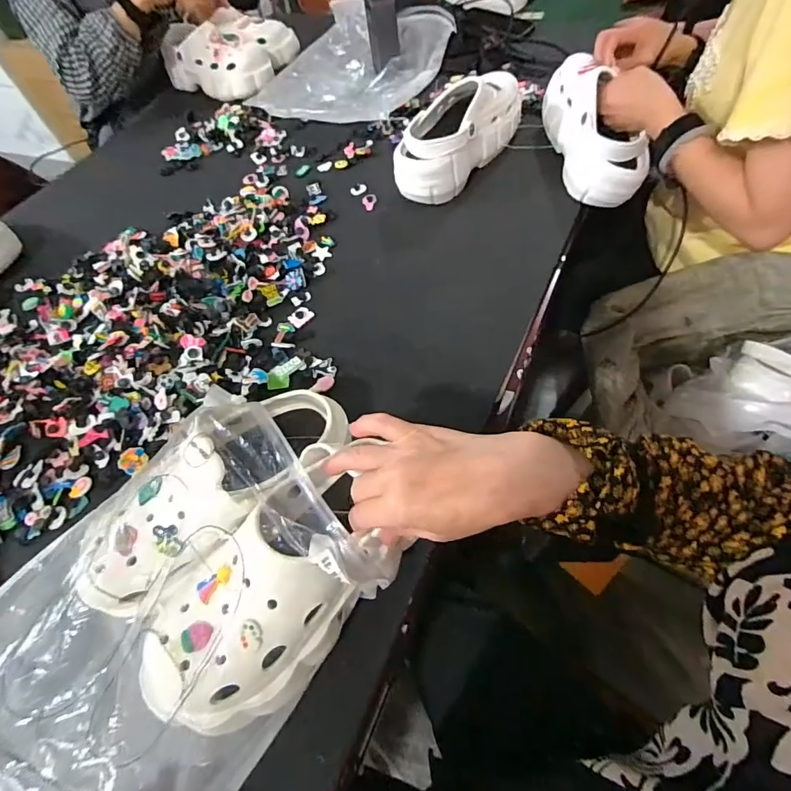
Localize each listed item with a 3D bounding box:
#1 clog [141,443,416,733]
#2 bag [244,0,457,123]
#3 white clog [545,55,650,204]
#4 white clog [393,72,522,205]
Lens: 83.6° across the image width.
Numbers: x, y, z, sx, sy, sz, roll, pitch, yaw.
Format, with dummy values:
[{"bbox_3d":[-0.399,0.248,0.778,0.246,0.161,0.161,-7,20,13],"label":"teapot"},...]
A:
[{"bbox_3d":[-0.098,0.149,0.339,0.109,0.089,0.203,38,66,24],"label":"clog"},{"bbox_3d":[-0.082,-0.665,0.887,0.307,0.112,0.332,29,67,24],"label":"bag"},{"bbox_3d":[0.288,-0.403,0.651,0.089,0.098,0.258,-9,70,-3],"label":"white clog"},{"bbox_3d":[0.095,-0.409,0.685,0.116,0.098,0.245,26,65,21],"label":"white clog"}]

